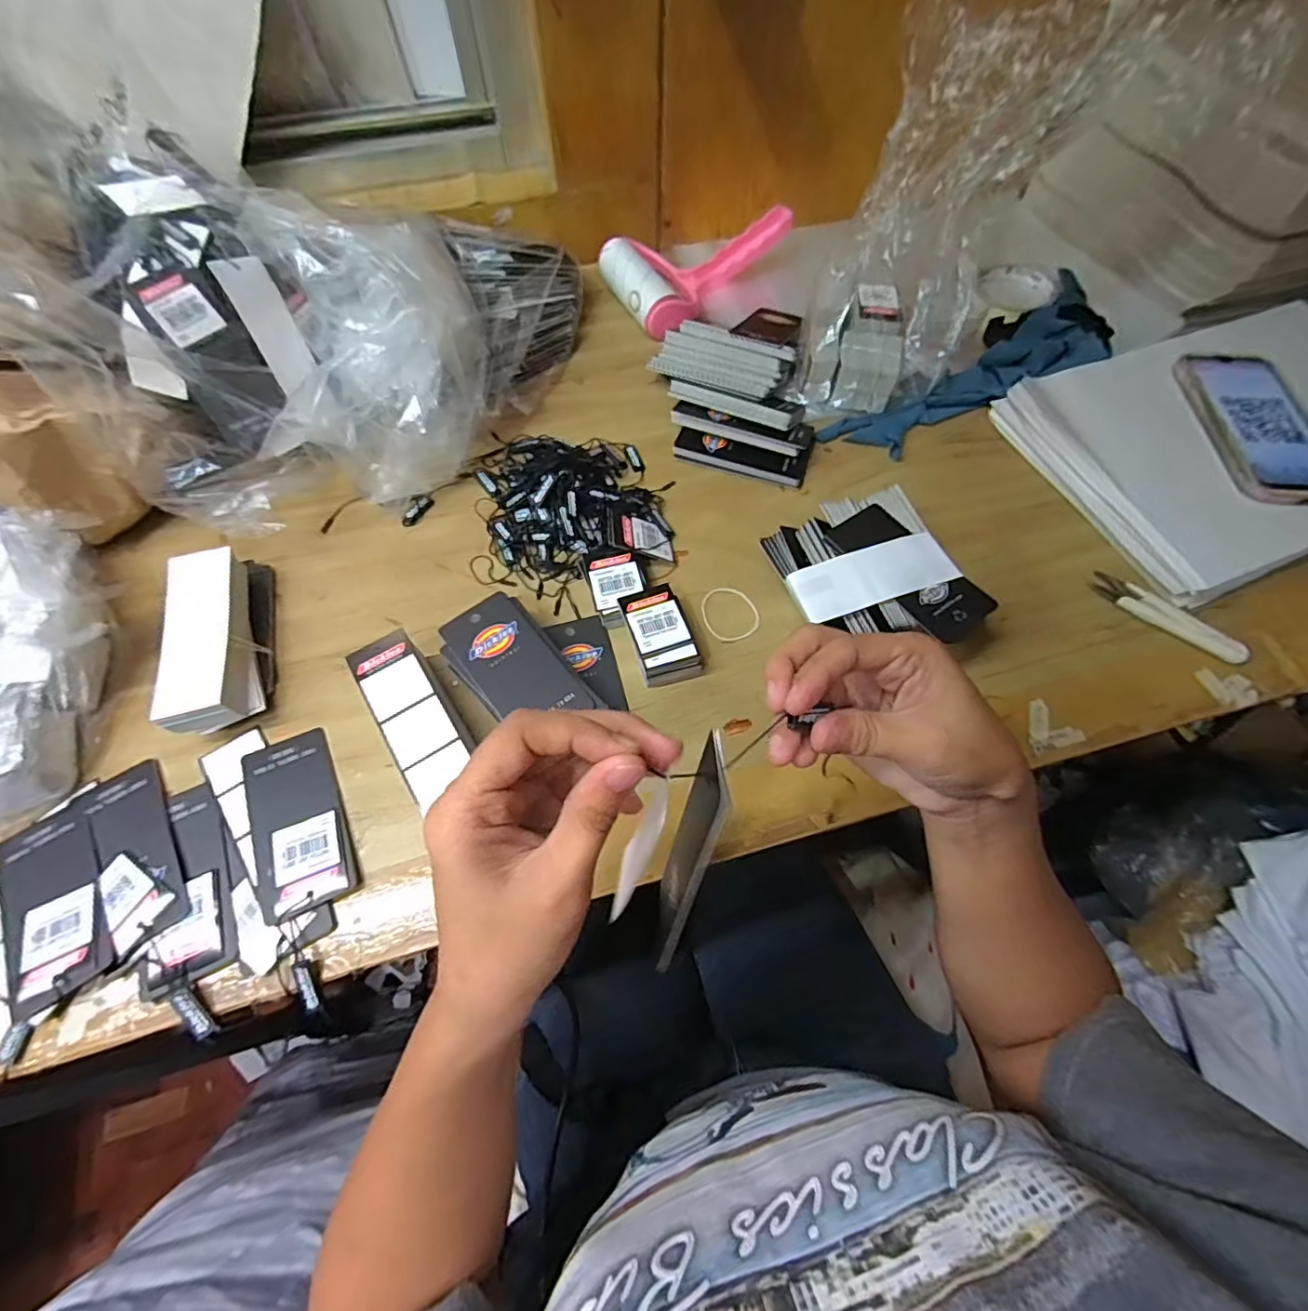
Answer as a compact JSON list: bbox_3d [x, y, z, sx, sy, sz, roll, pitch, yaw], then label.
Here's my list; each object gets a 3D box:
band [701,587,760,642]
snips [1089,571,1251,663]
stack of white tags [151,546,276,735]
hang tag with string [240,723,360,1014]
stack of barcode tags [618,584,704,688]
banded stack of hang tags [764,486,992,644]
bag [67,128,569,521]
[{"bbox_3d":[0.055,-0.031,0.408,0.039,0.004,0.045,-16,64,-9],"label":"band"},{"bbox_3d":[0.367,-0.027,0.403,0.101,0.009,0.020,40,69,18],"label":"snips"},{"bbox_3d":[-0.287,-0.013,0.373,0.046,0.041,0.129,-15,64,-8],"label":"stack of white tags"},{"bbox_3d":[-0.203,0.113,0.327,0.049,0.006,0.153,-25,66,-13],"label":"hang tag with string"},{"bbox_3d":[0.004,-0.013,0.386,0.038,0.028,0.064,-18,65,-10],"label":"stack of barcode tags"},{"bbox_3d":[0.146,-0.050,0.393,0.110,0.047,0.125,-19,65,-10],"label":"banded stack of hang tags"},{"bbox_3d":[-0.216,-0.244,0.431,0.344,0.147,0.269,-14,64,-8],"label":"bag"}]

